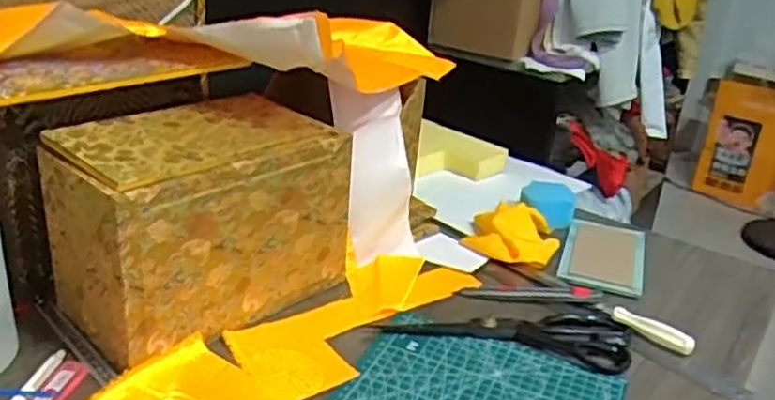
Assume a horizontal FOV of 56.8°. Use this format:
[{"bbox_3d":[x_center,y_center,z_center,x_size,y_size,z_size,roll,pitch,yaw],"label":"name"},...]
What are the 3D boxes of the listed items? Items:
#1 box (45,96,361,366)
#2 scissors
[{"bbox_3d":[-0.167,0.014,0.662,0.136,0.170,0.235,25,31,37],"label":"box"},{"bbox_3d":[0.110,0.120,0.678,0.229,0.009,0.081,9,25,8],"label":"scissors"}]

